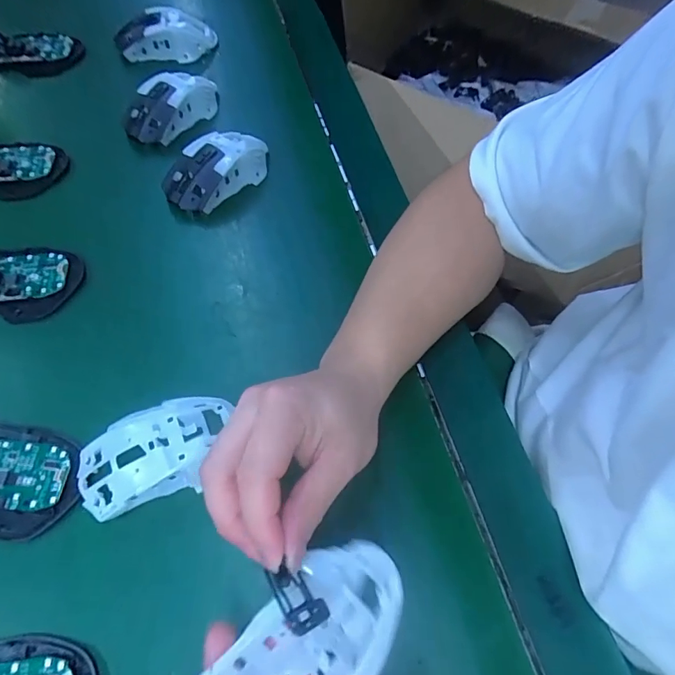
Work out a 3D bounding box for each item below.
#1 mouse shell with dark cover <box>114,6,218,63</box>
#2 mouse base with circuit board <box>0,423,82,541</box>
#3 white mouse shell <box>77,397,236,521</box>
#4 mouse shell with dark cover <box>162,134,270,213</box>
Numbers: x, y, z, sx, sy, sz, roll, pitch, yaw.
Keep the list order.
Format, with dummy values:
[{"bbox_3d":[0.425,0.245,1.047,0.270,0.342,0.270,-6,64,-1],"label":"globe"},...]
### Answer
[{"bbox_3d":[-0.206,-0.358,0.549,0.115,0.043,0.053,2,62,0],"label":"mouse shell with dark cover"},{"bbox_3d":[-0.240,0.095,0.322,0.109,0.028,0.076,4,62,1],"label":"mouse base with circuit board"},{"bbox_3d":[-0.129,0.081,0.324,0.106,0.031,0.062,-18,64,-10],"label":"white mouse shell"},{"bbox_3d":[-0.116,-0.168,0.453,0.112,0.044,0.051,-41,70,-20],"label":"mouse shell with dark cover"}]

